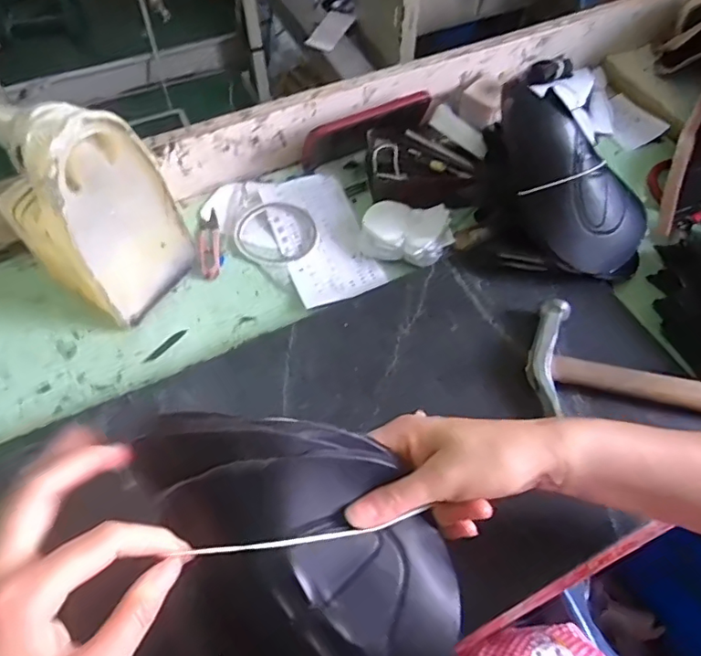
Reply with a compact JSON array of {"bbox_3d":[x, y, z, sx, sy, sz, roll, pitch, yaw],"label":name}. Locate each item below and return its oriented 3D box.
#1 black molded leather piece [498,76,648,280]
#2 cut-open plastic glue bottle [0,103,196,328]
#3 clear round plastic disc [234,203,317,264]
[{"bbox_3d":[0.210,-0.135,0.518,0.222,0.059,0.101,44,62,-21],"label":"black molded leather piece"},{"bbox_3d":[-0.233,-0.109,0.482,0.097,0.199,0.121,37,65,20],"label":"cut-open plastic glue bottle"},{"bbox_3d":[-0.085,-0.108,0.601,0.093,0.013,0.079,25,61,14],"label":"clear round plastic disc"}]

